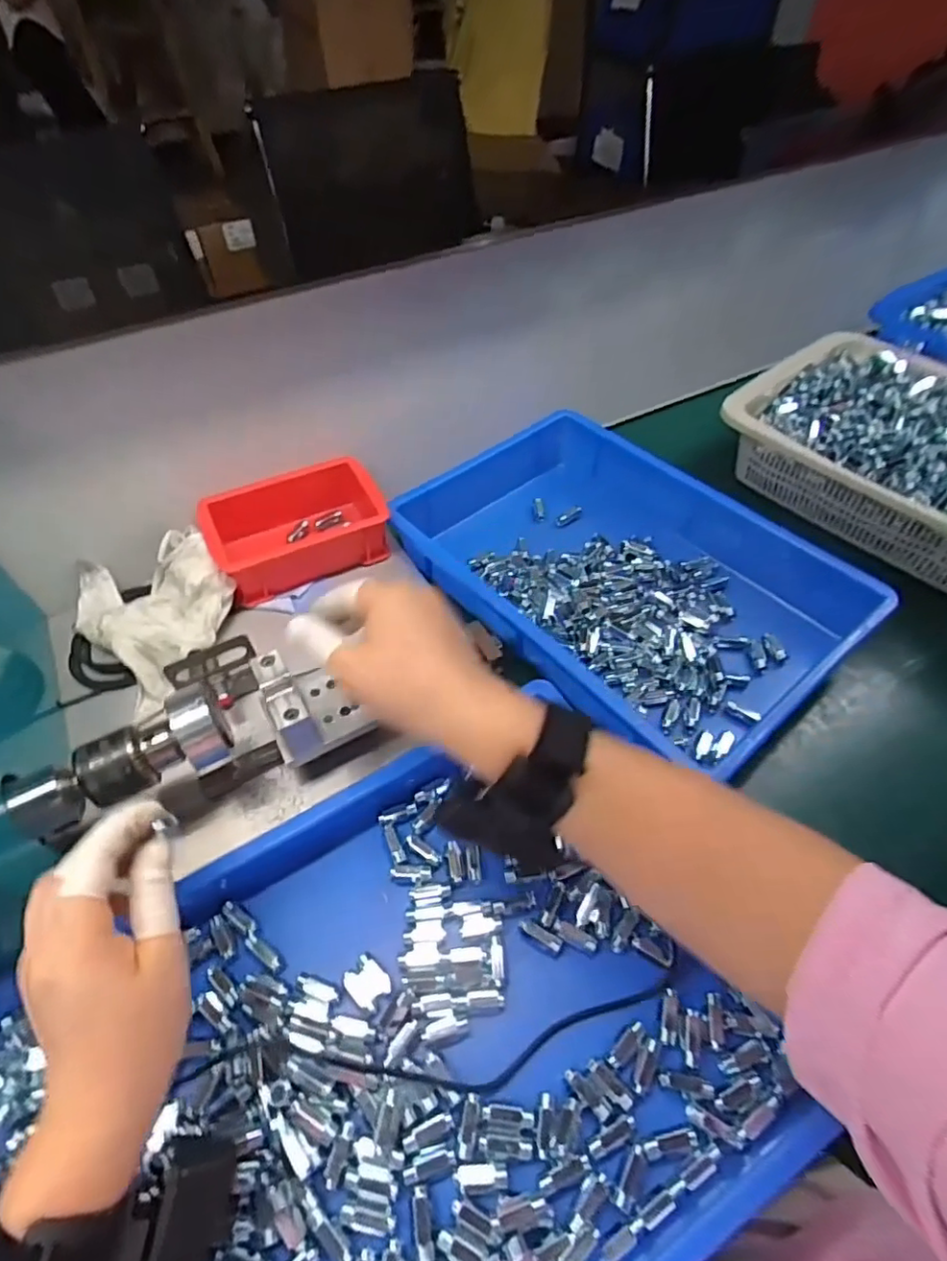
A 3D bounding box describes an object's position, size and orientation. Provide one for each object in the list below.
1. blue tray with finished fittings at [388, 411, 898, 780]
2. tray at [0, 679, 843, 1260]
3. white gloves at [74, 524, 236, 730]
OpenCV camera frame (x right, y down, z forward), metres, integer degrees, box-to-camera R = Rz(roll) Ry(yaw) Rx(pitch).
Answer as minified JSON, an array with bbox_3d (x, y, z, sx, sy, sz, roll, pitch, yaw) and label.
[{"bbox_3d":[0.126,-0.054,0.537,0.254,0.066,0.366,-34,58,-23],"label":"blue tray with finished fittings"},{"bbox_3d":[-0.071,0.240,0.325,0.417,0.039,0.294,-25,55,-17],"label":"tray"},{"bbox_3d":[-0.263,-0.024,0.499,0.113,0.045,0.159,-36,59,-24],"label":"white gloves"}]

